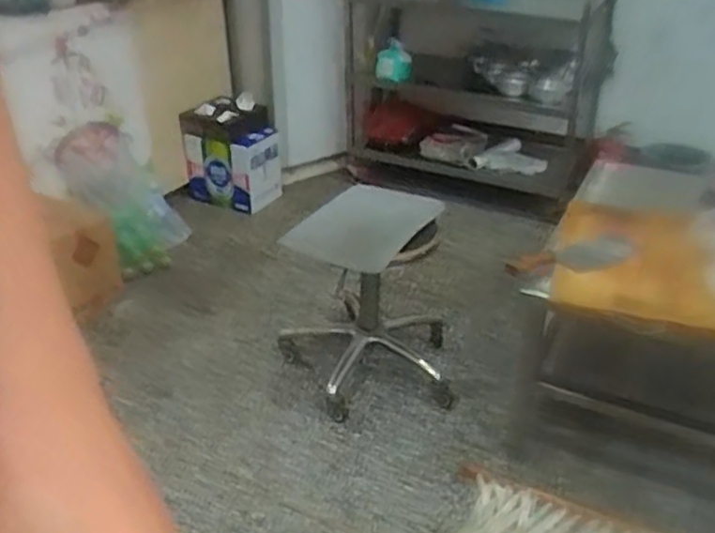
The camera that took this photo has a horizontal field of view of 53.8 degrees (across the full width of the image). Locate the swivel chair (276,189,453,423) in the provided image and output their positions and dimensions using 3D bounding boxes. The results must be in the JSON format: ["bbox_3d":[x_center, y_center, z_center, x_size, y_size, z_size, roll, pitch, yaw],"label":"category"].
[{"bbox_3d":[0.017,0.059,1.736,0.412,0.435,0.425,-1,30,-2],"label":"swivel chair"}]

